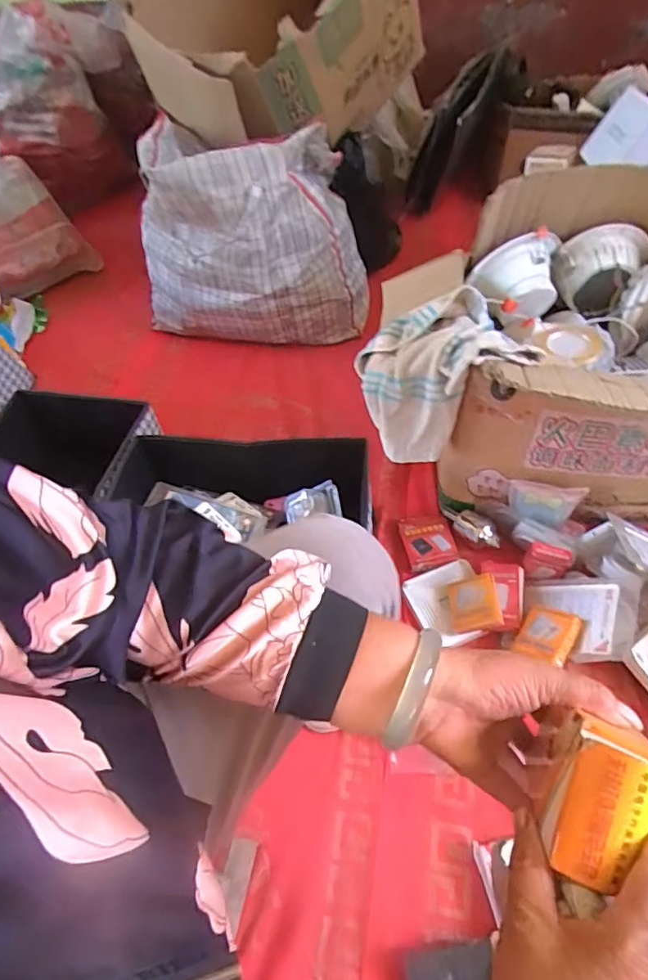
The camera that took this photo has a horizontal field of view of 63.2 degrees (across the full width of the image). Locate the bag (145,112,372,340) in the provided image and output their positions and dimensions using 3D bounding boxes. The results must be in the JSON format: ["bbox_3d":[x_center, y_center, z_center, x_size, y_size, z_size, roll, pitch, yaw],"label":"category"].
[{"bbox_3d":[-0.165,-0.528,1.195,0.500,0.451,0.240,-11,53,-4],"label":"bag"}]

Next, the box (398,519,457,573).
[{"bbox_3d":[0.183,0.091,0.925,0.087,0.017,0.110,-8,53,-2],"label":"box"}]

